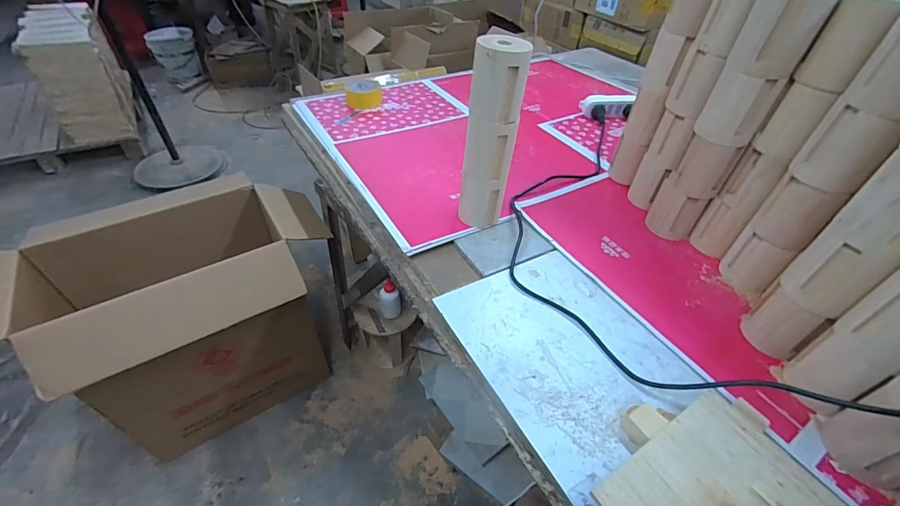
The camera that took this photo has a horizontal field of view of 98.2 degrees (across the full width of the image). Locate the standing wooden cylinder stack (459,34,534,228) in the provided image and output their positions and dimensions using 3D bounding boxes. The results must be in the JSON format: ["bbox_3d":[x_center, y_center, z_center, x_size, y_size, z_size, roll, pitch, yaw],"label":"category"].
[{"bbox_3d":[0.064,-0.168,0.625,0.078,0.307,0.063,9,45,5],"label":"standing wooden cylinder stack"}]

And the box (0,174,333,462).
[{"bbox_3d":[-0.642,0.164,0.986,0.622,0.563,0.394,-25,51,-26],"label":"box"}]

